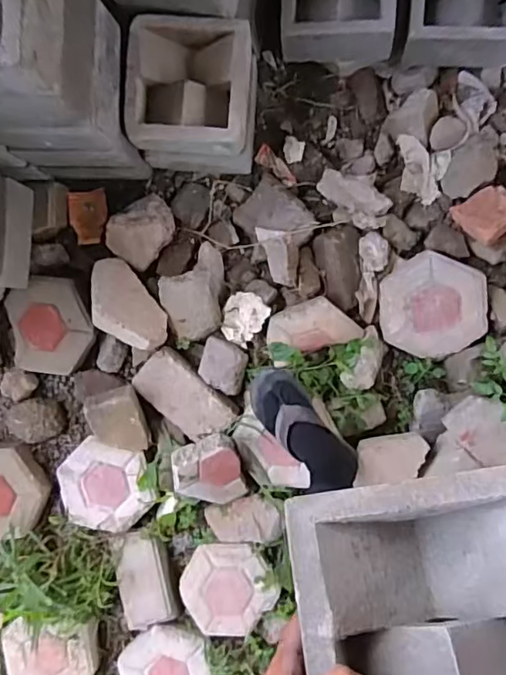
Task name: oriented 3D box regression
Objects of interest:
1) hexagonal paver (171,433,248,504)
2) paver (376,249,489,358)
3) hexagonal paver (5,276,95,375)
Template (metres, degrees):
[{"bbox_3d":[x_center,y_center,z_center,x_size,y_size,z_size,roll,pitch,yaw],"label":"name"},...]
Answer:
[{"bbox_3d":[-0.094,0.282,1.103,0.143,0.055,0.157,-15,119,-5],"label":"hexagonal paver"},{"bbox_3d":[0.358,-0.061,1.050,0.216,0.046,0.193,22,94,5],"label":"paver"},{"bbox_3d":[-0.425,-0.025,1.123,0.189,0.042,0.206,-9,93,5],"label":"hexagonal paver"}]

